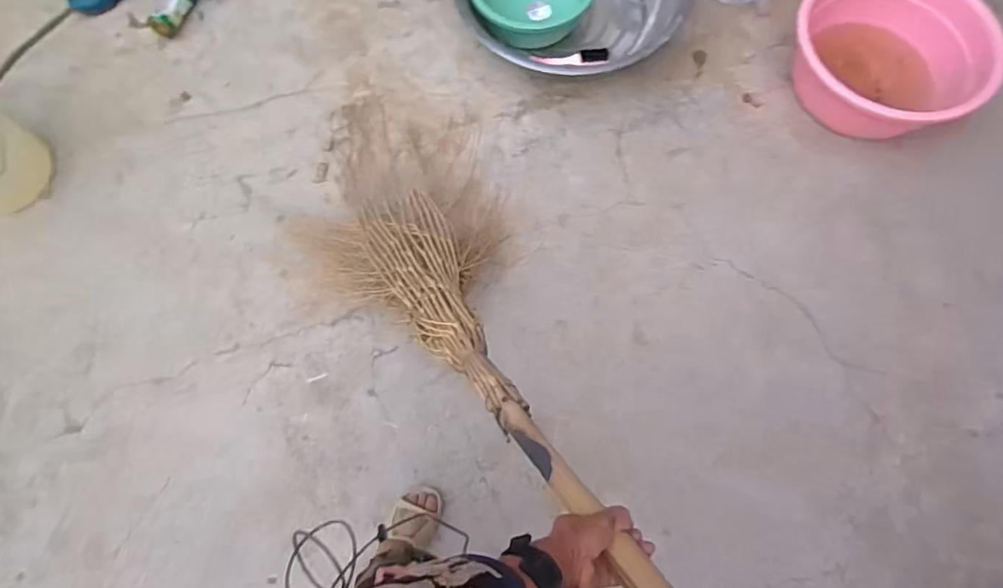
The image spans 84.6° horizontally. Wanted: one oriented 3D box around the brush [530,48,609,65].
[{"bbox_3d":[0.196,-0.668,1.565,0.211,0.027,0.045,-5,74,0],"label":"brush"}]

